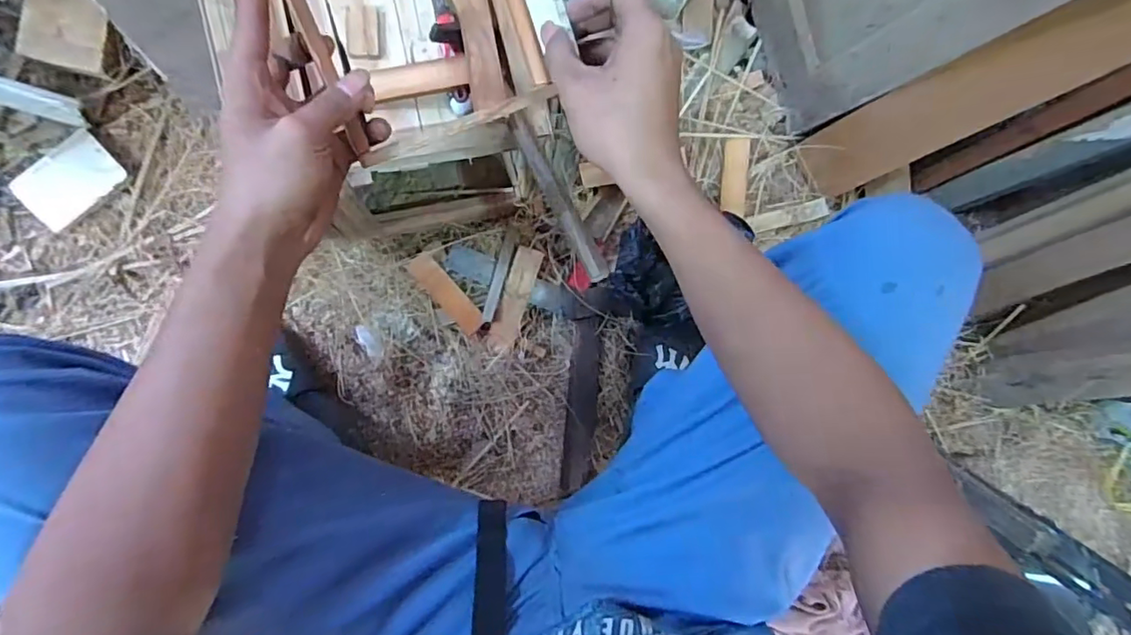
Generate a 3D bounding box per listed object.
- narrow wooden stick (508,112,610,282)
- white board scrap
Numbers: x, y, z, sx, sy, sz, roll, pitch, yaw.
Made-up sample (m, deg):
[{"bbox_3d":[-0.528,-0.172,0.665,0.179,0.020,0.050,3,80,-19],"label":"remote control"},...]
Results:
[{"bbox_3d":[-0.007,-0.110,0.503,0.017,0.014,0.172,-25,80,-9],"label":"narrow wooden stick"},{"bbox_3d":[-0.663,-0.184,0.745,0.123,0.008,0.089,-45,95,-8],"label":"white board scrap"}]

